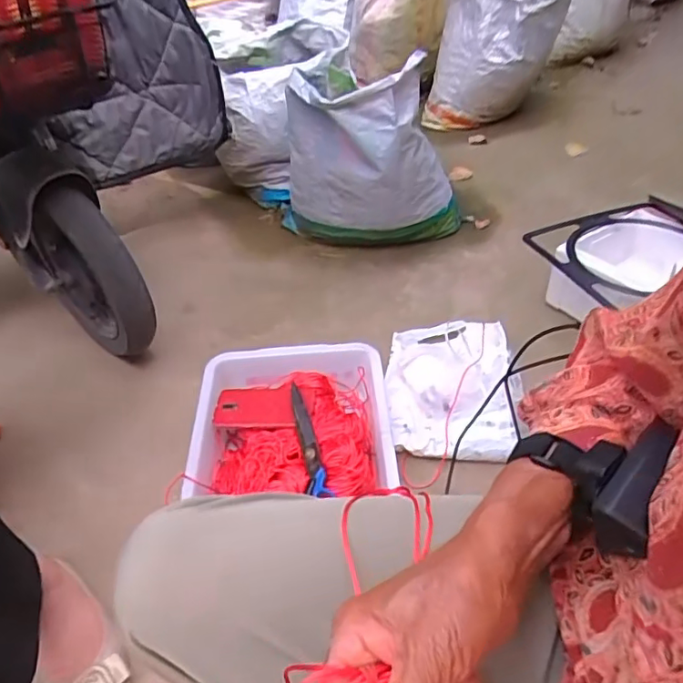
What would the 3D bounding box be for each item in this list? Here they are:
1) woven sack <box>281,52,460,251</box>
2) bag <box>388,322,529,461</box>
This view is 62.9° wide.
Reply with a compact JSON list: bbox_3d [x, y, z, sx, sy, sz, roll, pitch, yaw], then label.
[{"bbox_3d":[0.068,-0.449,1.366,0.344,0.401,0.308,-27,47,-24],"label":"woven sack"},{"bbox_3d":[0.193,0.072,0.994,0.216,0.083,0.306,-1,42,3],"label":"bag"}]

